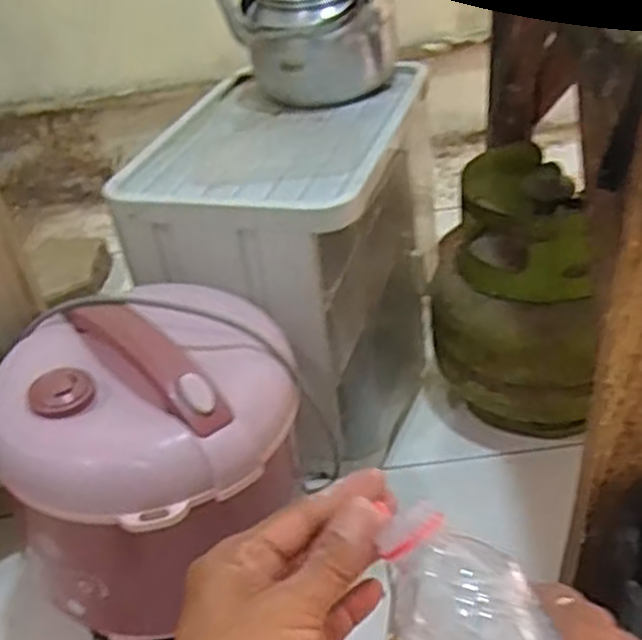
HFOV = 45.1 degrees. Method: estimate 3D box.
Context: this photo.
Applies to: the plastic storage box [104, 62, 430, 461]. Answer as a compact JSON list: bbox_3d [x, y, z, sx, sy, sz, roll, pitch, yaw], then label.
[{"bbox_3d":[-0.028,-0.067,0.950,0.297,0.339,0.399,1,37,12],"label":"plastic storage box"}]

